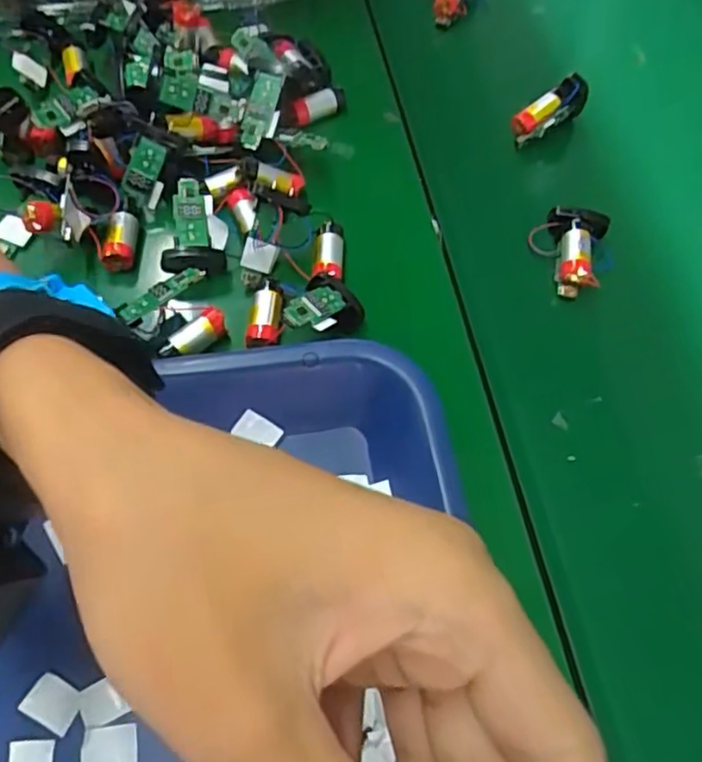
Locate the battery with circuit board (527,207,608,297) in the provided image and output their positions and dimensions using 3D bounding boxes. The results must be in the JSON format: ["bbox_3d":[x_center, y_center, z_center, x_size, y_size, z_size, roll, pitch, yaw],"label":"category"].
[{"bbox_3d":[0.119,-0.073,0.360,0.039,0.020,0.050,19,64,7],"label":"battery with circuit board"}]

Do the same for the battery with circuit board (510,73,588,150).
[{"bbox_3d":[0.123,-0.168,0.404,0.052,0.018,0.018,-34,67,10],"label":"battery with circuit board"}]

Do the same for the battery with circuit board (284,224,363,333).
[{"bbox_3d":[-0.011,-0.050,0.327,0.035,0.022,0.084,4,45,-1],"label":"battery with circuit board"}]

